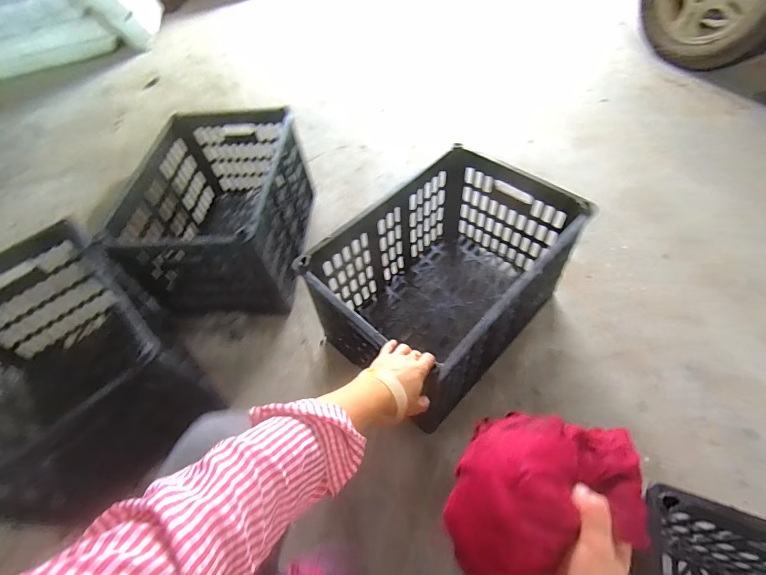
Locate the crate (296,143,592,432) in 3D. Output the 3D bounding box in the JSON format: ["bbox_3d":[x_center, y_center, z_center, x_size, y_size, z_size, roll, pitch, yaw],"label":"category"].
[{"bbox_3d":[0.130,-0.018,0.805,0.477,0.274,0.337,-39,61,-21],"label":"crate"}]

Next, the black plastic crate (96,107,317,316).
[{"bbox_3d":[-0.411,-0.212,1.022,0.348,0.296,0.513,-1,55,5],"label":"black plastic crate"}]

